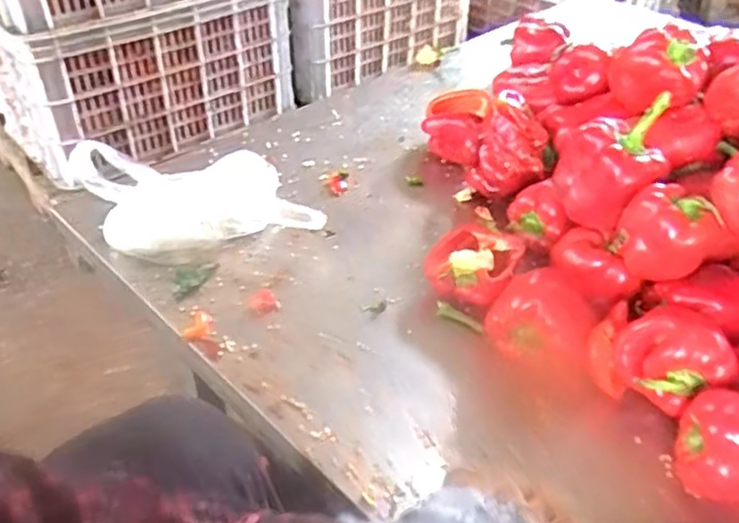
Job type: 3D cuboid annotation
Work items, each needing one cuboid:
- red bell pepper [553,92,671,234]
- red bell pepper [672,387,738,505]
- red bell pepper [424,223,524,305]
[{"bbox_3d":[0.228,-0.092,0.660,0.101,0.115,0.073,16,43,17],"label":"red bell pepper"},{"bbox_3d":[0.275,0.143,0.525,0.075,0.076,0.062,28,47,28],"label":"red bell pepper"},{"bbox_3d":[0.106,0.001,0.704,0.093,0.047,0.108,13,42,14],"label":"red bell pepper"}]

